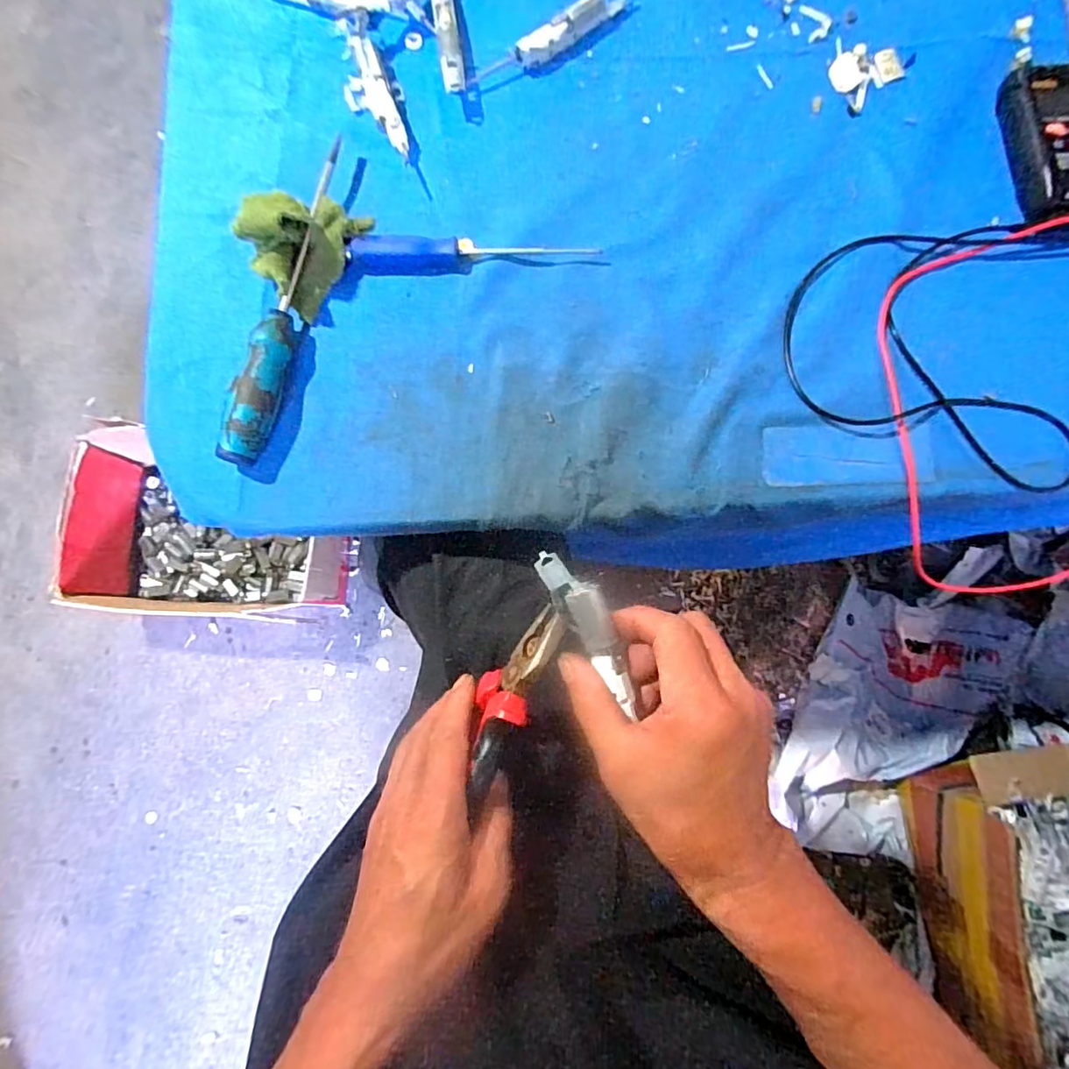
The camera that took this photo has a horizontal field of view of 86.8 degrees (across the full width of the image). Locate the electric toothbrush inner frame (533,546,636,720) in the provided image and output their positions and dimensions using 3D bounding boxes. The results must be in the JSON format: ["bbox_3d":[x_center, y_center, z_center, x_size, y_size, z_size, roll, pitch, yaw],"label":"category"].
[{"bbox_3d":[0.032,0.050,0.312,0.023,0.021,0.094,-30,77,-4],"label":"electric toothbrush inner frame"}]

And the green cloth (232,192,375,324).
[{"bbox_3d":[-0.162,-0.204,0.389,0.056,0.051,0.077,35,83,7],"label":"green cloth"}]

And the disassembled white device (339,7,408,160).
[{"bbox_3d":[-0.123,-0.339,0.429,0.041,0.021,0.120,-18,81,-2],"label":"disassembled white device"}]

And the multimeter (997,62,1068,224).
[{"bbox_3d":[0.377,-0.281,0.405,0.057,0.025,0.111,-7,80,0],"label":"multimeter"}]

